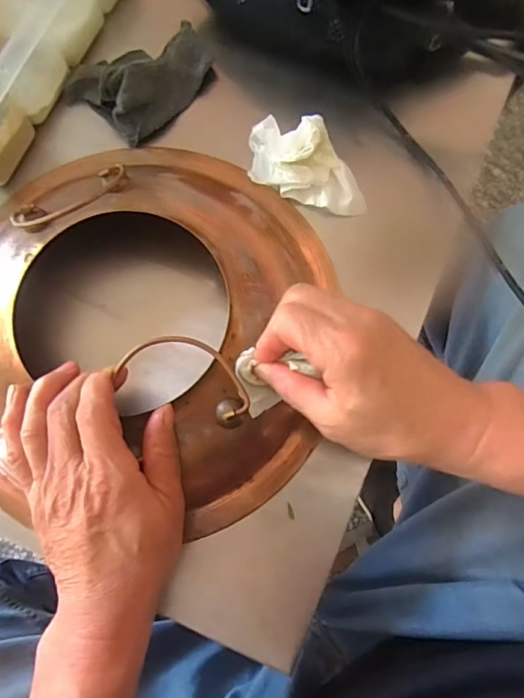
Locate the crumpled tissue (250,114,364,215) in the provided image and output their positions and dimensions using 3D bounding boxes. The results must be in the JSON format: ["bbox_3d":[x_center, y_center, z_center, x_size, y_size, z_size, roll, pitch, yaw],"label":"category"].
[{"bbox_3d":[0.035,-0.141,0.357,0.097,0.034,0.047,19,78,4],"label":"crumpled tissue"}]

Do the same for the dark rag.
[{"bbox_3d":[-0.096,-0.227,0.384,0.087,0.037,0.108,39,80,8],"label":"dark rag"}]

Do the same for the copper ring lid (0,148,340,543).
[{"bbox_3d":[-0.096,-0.026,0.329,0.277,0.048,0.272,0,77,0],"label":"copper ring lid"}]

